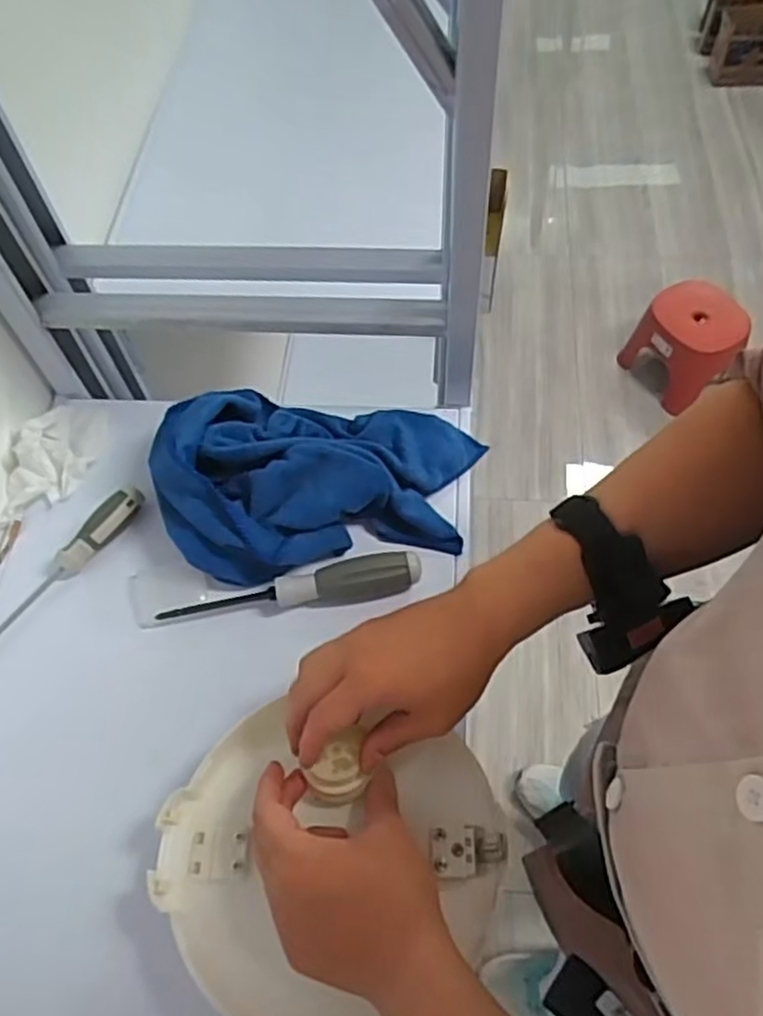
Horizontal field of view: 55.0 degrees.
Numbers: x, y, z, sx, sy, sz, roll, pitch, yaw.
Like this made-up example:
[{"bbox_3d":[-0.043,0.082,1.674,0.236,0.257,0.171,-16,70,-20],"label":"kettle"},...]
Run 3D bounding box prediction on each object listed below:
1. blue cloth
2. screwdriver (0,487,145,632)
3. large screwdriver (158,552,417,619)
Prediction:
[{"bbox_3d":[-0.058,-0.022,0.615,0.264,0.070,0.173,5,60,6],"label":"blue cloth"},{"bbox_3d":[-0.273,0.051,0.611,0.027,0.022,0.186,35,67,20],"label":"screwdriver"},{"bbox_3d":[-0.072,0.067,0.590,0.206,0.025,0.028,-10,60,-3],"label":"large screwdriver"}]

